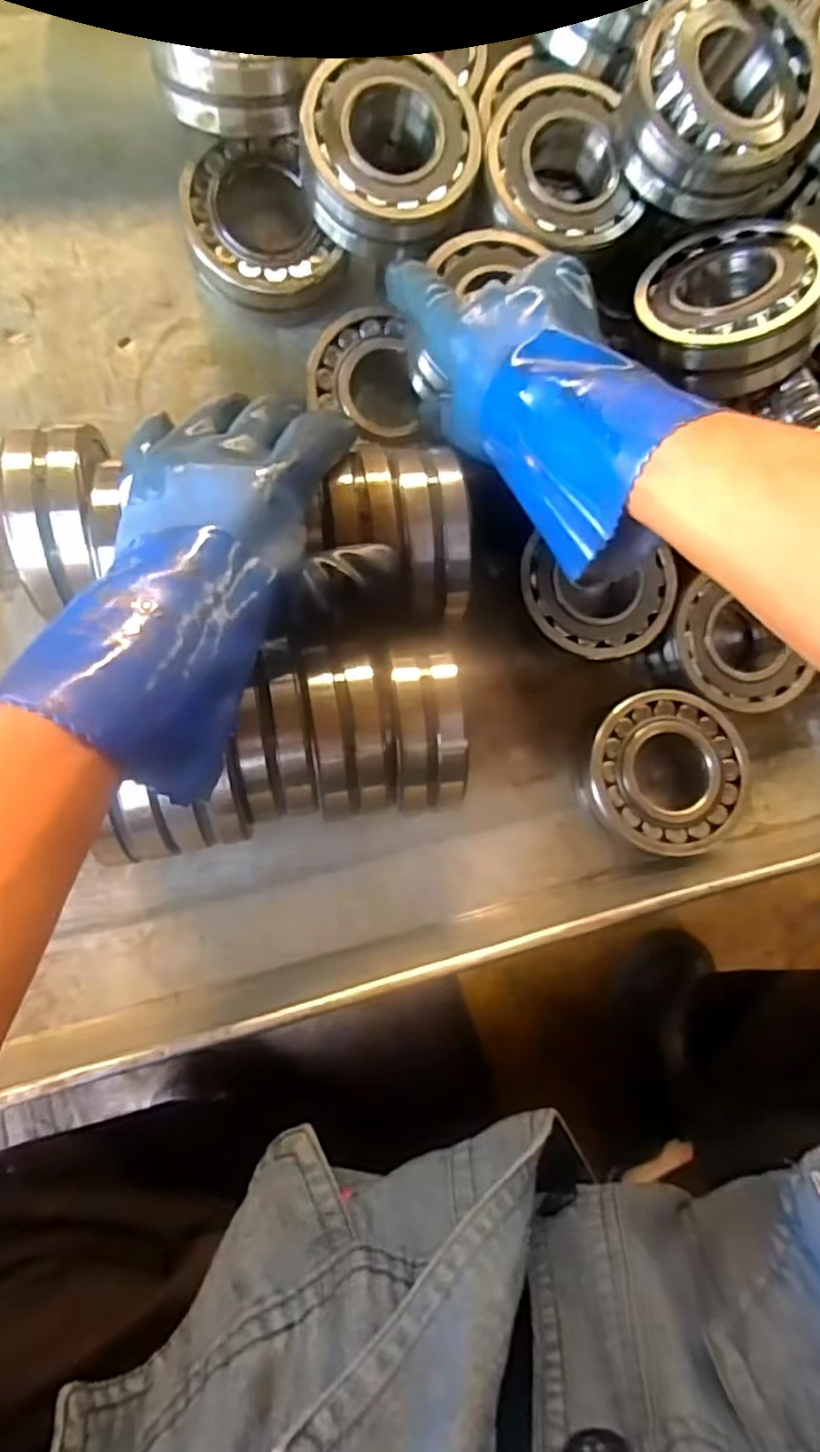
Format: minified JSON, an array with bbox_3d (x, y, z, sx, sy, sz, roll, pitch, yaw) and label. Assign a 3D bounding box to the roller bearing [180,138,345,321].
[{"bbox_3d":[-0.105,-0.349,0.483,0.102,0.035,0.104,0,88,-7],"label":"roller bearing"}]

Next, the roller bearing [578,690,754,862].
[{"bbox_3d":[0.183,0.031,0.499,0.112,0.036,0.115,0,88,-7],"label":"roller bearing"}]

